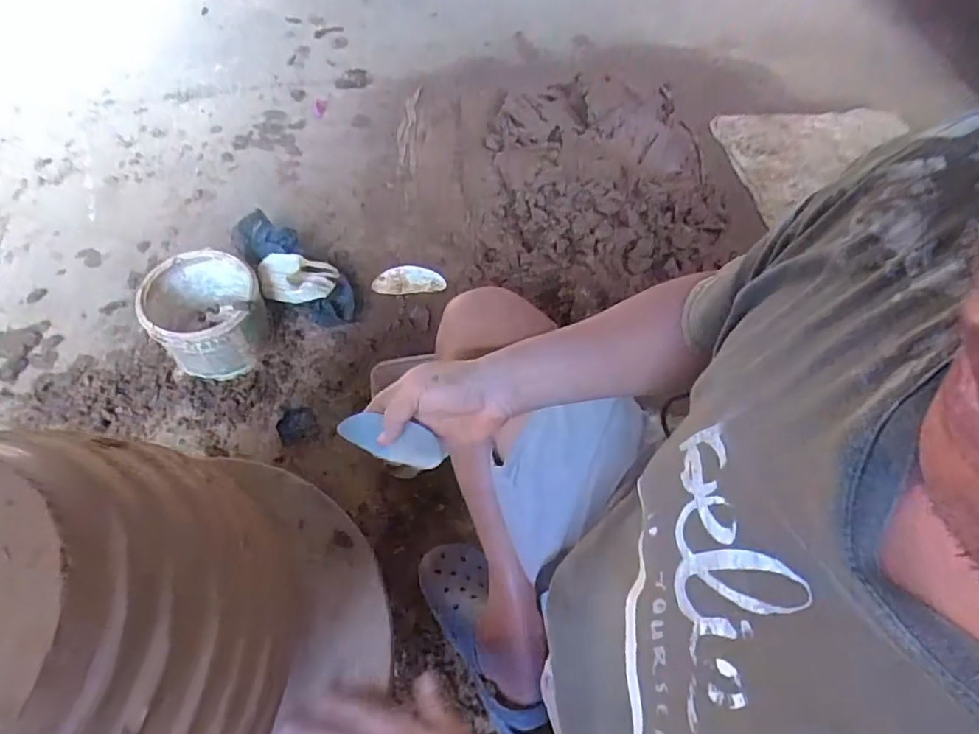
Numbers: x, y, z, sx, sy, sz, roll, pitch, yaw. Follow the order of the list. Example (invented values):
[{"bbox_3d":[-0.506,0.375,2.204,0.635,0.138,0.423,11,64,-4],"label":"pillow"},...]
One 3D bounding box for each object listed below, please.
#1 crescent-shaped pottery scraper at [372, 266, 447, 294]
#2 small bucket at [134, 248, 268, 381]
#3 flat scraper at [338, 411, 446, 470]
[{"bbox_3d":[-0.157,-0.172,1.077,0.137,0.011,0.056,-2,80,0],"label":"crescent-shaped pottery scraper"},{"bbox_3d":[-0.474,-0.090,0.936,0.172,0.137,0.180,1,59,-2],"label":"small bucket"},{"bbox_3d":[-0.095,0.071,0.527,0.106,0.015,0.041,14,52,5],"label":"flat scraper"}]

